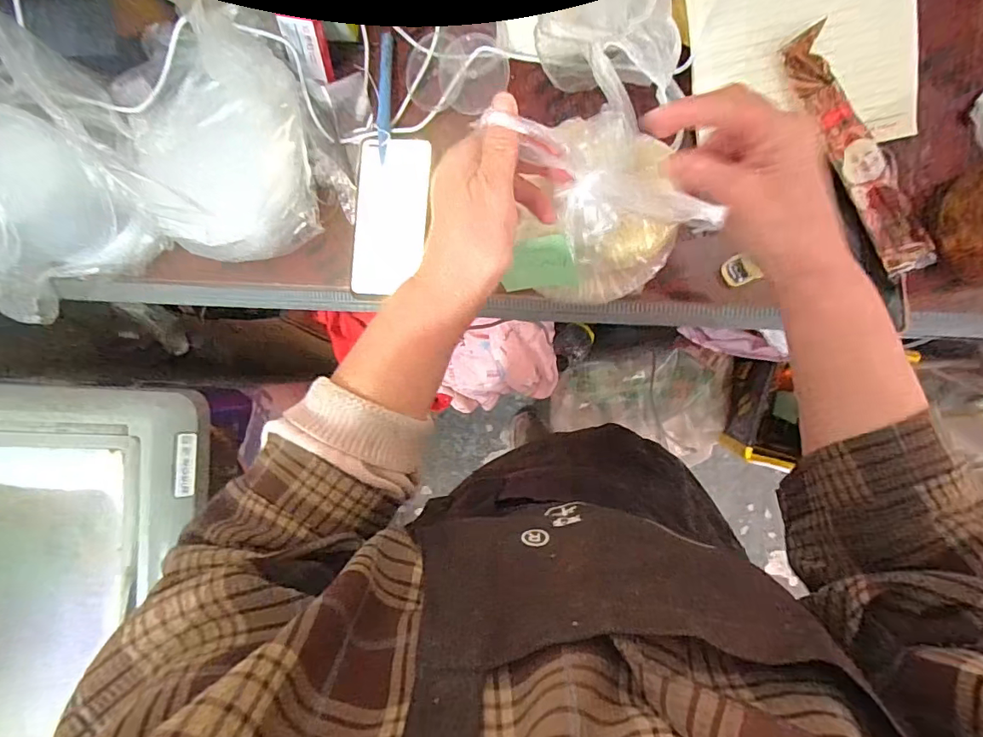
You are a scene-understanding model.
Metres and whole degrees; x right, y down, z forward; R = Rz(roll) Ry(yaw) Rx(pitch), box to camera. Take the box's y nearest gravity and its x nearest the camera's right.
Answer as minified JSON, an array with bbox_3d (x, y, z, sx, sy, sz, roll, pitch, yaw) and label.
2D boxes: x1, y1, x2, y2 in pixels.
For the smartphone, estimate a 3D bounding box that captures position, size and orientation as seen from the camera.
[{"bbox_3d":[-0.102,-0.151,0.493,0.076,0.011,0.150,8,99,10],"label":"smartphone"}]

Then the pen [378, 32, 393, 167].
[{"bbox_3d":[-0.106,-0.268,0.489,0.014,0.009,0.127,1,91,7],"label":"pen"}]

